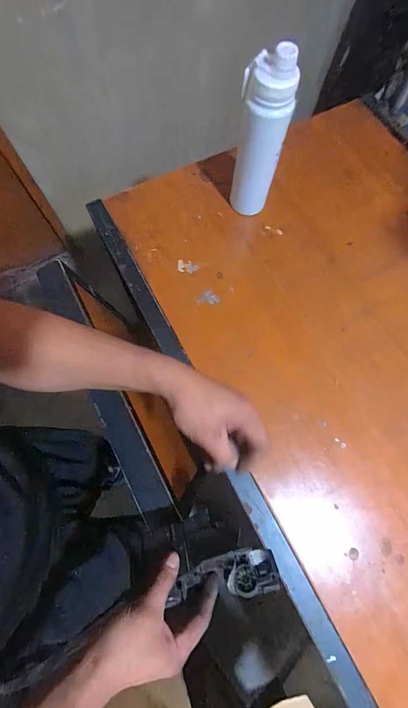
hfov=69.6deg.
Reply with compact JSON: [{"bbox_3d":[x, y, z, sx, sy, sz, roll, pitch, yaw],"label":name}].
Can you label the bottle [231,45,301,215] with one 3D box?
[{"bbox_3d":[0.101,-0.378,0.539,0.088,0.256,0.076,14,75,3],"label":"bottle"}]

